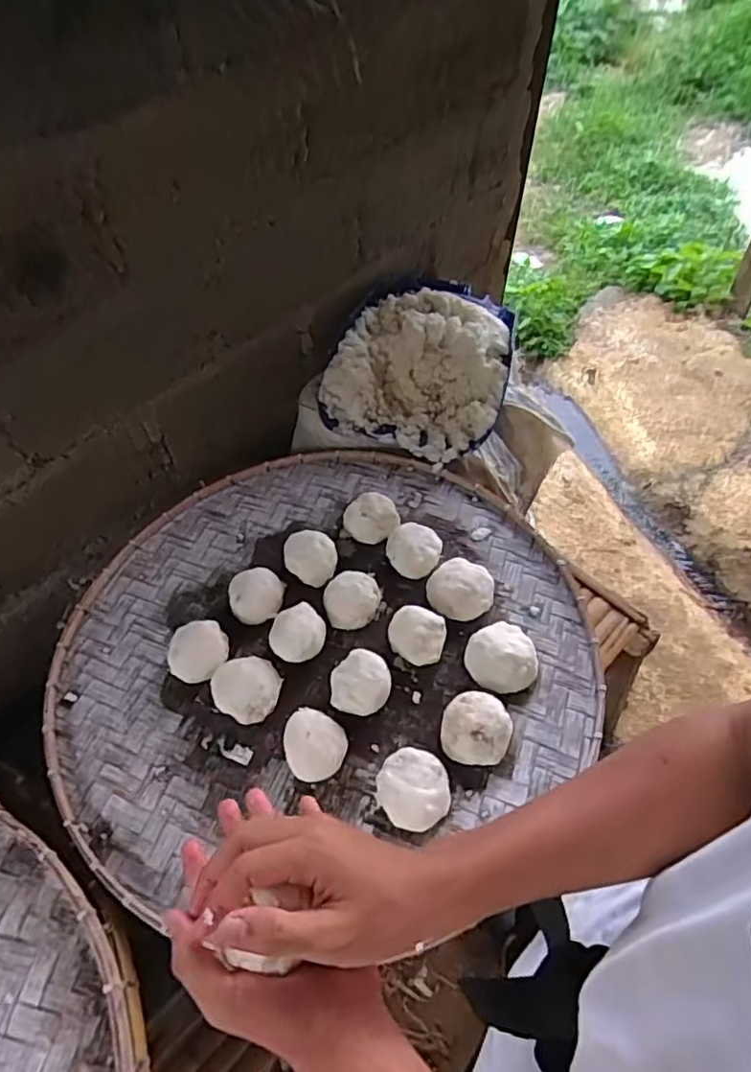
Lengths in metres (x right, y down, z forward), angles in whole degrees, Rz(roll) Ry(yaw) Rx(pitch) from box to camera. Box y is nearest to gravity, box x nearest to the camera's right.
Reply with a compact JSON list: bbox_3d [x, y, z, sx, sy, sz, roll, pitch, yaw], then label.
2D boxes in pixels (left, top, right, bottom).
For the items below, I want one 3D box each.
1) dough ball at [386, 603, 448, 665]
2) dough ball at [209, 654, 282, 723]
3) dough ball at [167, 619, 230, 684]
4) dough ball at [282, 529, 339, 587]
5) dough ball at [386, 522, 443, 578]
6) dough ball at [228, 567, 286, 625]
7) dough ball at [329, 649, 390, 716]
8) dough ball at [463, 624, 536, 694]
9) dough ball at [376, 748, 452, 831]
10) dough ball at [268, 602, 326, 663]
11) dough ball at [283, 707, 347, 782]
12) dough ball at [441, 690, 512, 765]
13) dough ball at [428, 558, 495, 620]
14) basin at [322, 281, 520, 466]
[{"bbox_3d":[0.055,0.134,0.820,0.075,0.061,0.070,0,56,0],"label":"dough ball"},{"bbox_3d":[-0.165,0.198,0.798,0.080,0.046,0.080,0,56,0],"label":"dough ball"},{"bbox_3d":[-0.239,0.157,0.835,0.078,0.049,0.073,0,56,0],"label":"dough ball"},{"bbox_3d":[-0.096,0.036,0.912,0.078,0.061,0.072,0,56,0],"label":"dough ball"},{"bbox_3d":[0.058,0.023,0.916,0.075,0.061,0.073,0,56,0],"label":"dough ball"},{"bbox_3d":[-0.170,0.089,0.891,0.078,0.043,0.076,0,56,0],"label":"dough ball"},{"bbox_3d":[-0.019,0.188,0.784,0.073,0.062,0.073,0,56,0],"label":"dough ball"},{"bbox_3d":[0.164,0.163,0.807,0.087,0.051,0.084,0,56,0],"label":"dough ball"},{"bbox_3d":[0.044,0.295,0.717,0.078,0.051,0.082,0,56,0],"label":"dough ball"},{"bbox_3d":[-0.104,0.134,0.828,0.072,0.068,0.068,0,56,0],"label":"dough ball"},{"bbox_3d":[-0.077,0.253,0.751,0.070,0.052,0.080,-39,64,-23],"label":"dough ball"},{"bbox_3d":[0.121,0.234,0.752,0.080,0.057,0.075,0,56,0],"label":"dough ball"},{"bbox_3d":[0.119,0.076,0.874,0.088,0.055,0.082,0,56,0],"label":"dough ball"},{"bbox_3d":[0.085,-0.301,1.097,0.312,0.147,0.292,21,58,13],"label":"basin"}]

